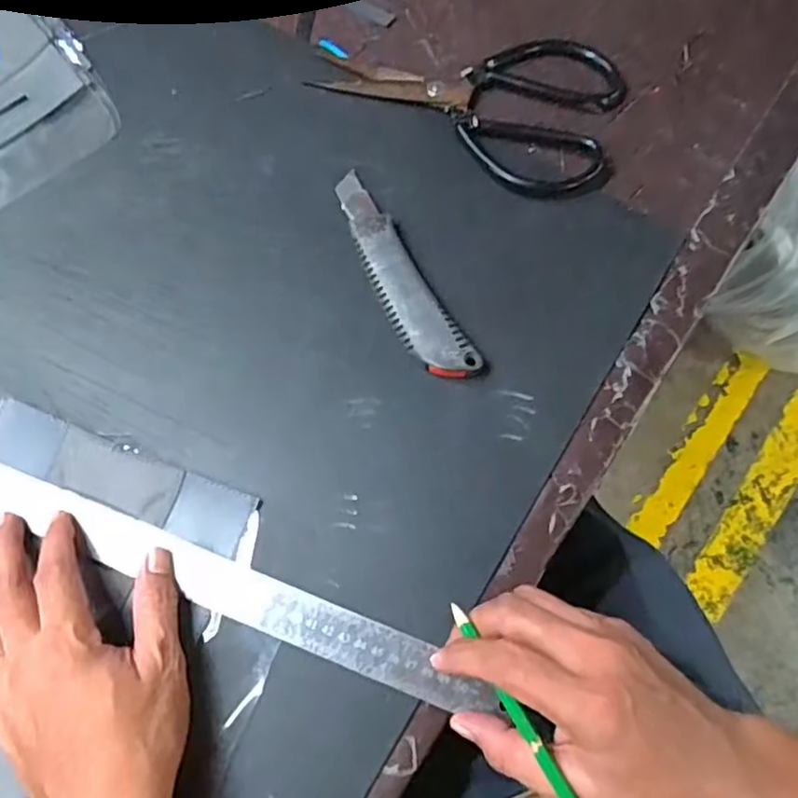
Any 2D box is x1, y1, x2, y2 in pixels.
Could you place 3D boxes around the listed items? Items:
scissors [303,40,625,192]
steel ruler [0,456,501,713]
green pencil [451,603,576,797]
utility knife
[{"bbox_3d":[0.044,-0.212,0.467,0.218,0.022,0.104,12,73,5],"label":"scissors"},{"bbox_3d":[-0.189,0.073,0.389,0.498,0.009,0.033,21,73,8],"label":"steel ruler"},{"bbox_3d":[0.060,0.157,0.320,0.008,0.004,0.126,-29,68,-8],"label":"green pencil"},{"bbox_3d":[-0.004,-0.081,0.427,0.035,0.016,0.164,-29,74,-8],"label":"utility knife"}]

